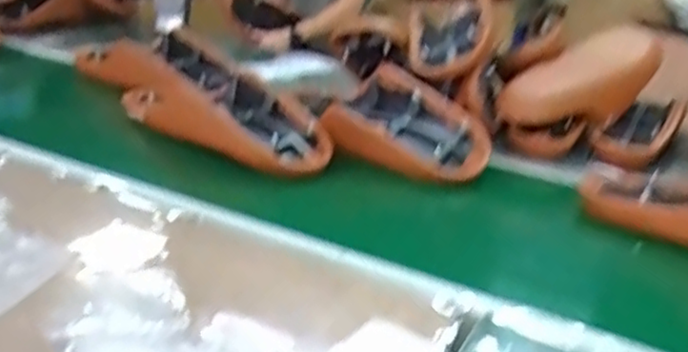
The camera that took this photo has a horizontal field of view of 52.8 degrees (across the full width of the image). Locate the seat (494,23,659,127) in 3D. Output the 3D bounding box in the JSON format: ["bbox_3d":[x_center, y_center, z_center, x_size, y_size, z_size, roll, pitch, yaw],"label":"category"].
[{"bbox_3d":[0.498,-0.181,1.447,0.368,0.124,0.117,-22,28,-8],"label":"seat"}]

